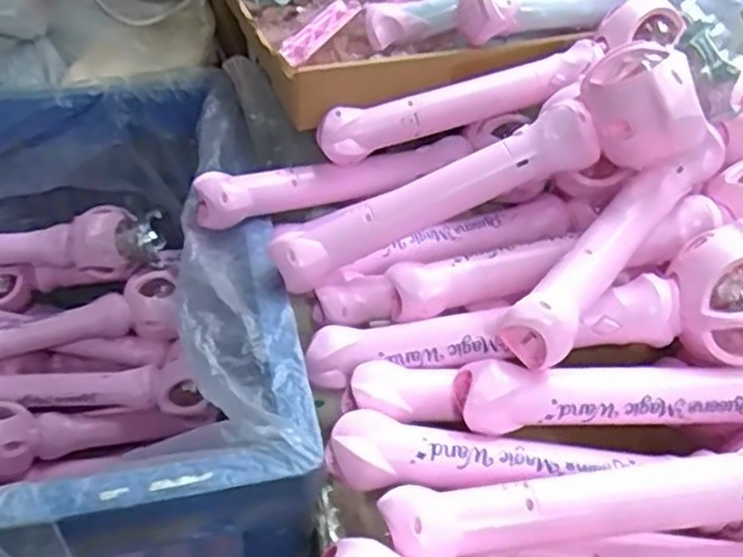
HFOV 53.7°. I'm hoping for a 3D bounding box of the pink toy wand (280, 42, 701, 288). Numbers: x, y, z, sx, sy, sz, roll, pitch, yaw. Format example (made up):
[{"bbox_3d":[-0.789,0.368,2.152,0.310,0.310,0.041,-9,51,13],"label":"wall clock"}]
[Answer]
[{"bbox_3d":[0.078,-0.070,0.540,0.325,0.068,0.069,-24,37,9],"label":"pink toy wand"}]

